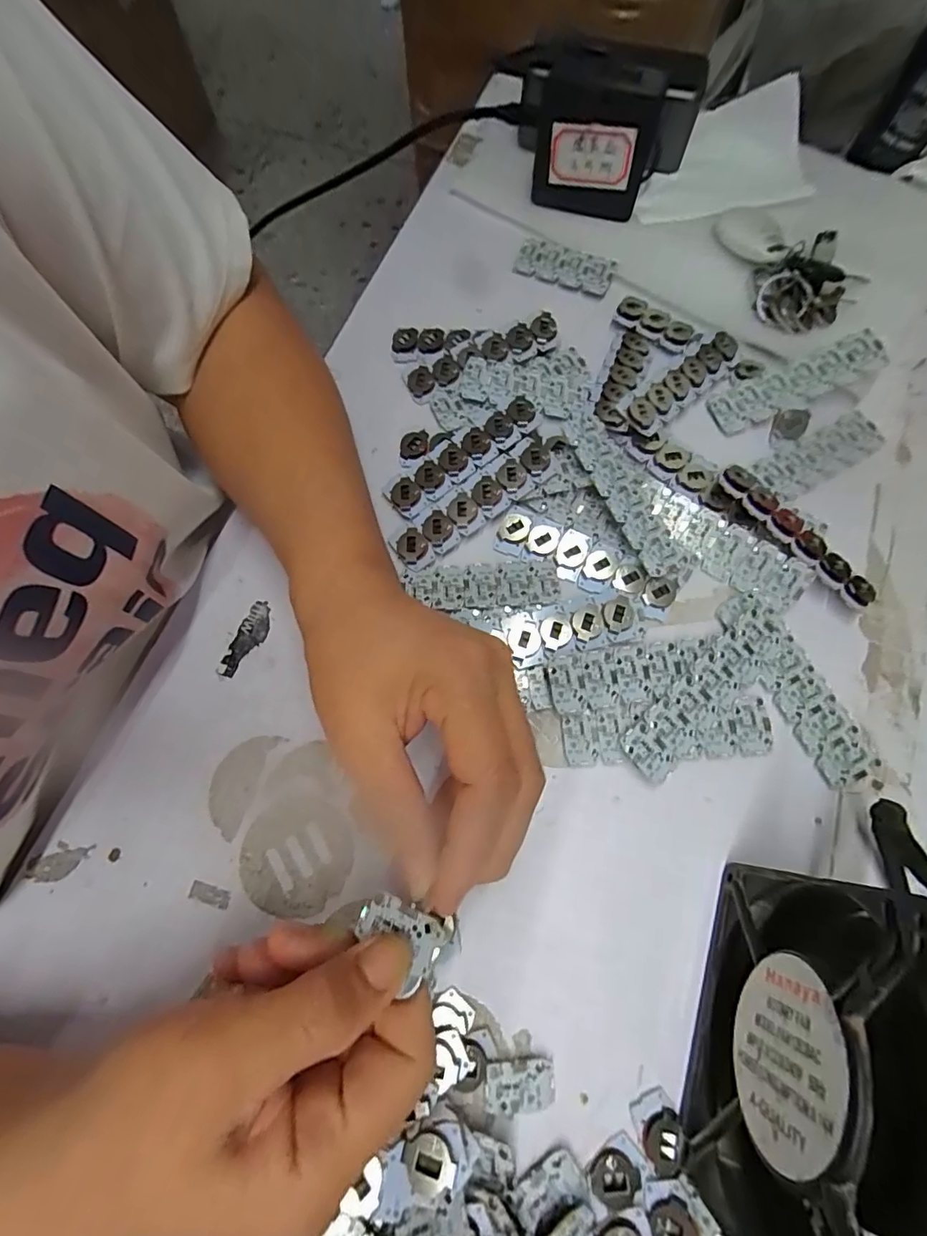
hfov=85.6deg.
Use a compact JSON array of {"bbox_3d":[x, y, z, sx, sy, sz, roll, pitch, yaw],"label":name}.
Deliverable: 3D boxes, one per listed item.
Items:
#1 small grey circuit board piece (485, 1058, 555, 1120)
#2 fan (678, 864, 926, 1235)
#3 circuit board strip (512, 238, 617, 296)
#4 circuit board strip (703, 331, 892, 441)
[{"bbox_3d":[0.025,0.203,0.216,0.029,0.006,0.020,1,71,-1],"label":"small grey circuit board piece"},{"bbox_3d":[0.127,0.157,0.171,0.040,0.121,0.120,19,72,5],"label":"fan"},{"bbox_3d":[0.074,-0.259,0.369,0.072,0.008,0.030,26,85,10],"label":"circuit board strip"},{"bbox_3d":[0.217,-0.153,0.326,0.115,0.007,0.029,-25,86,1],"label":"circuit board strip"}]

